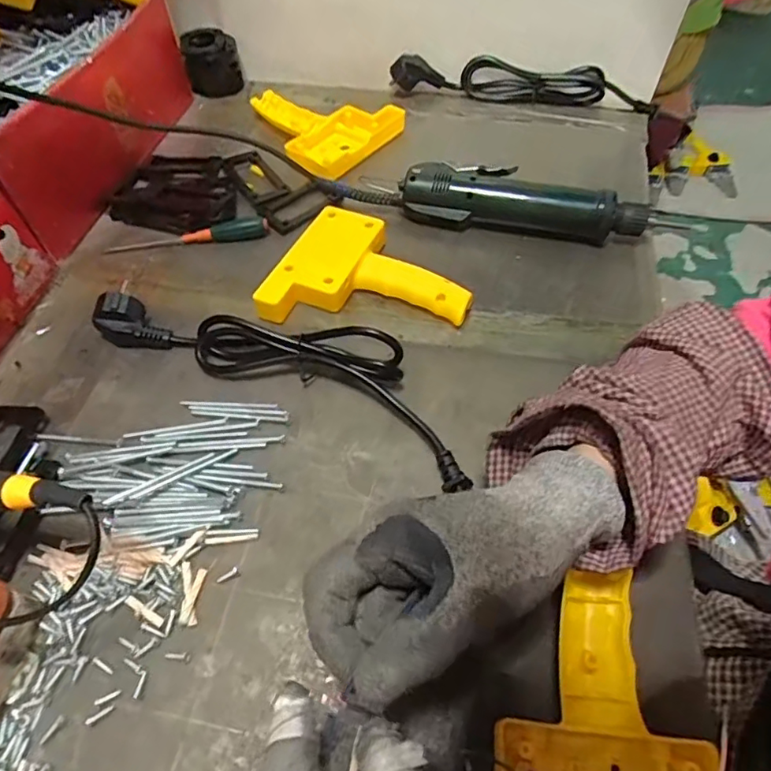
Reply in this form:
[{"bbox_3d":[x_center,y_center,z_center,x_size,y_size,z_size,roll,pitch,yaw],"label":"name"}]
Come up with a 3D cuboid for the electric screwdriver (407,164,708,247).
[{"bbox_3d":[0.129,-0.166,0.495,0.228,0.039,0.047,9,55,6],"label":"electric screwdriver"}]

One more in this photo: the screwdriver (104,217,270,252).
[{"bbox_3d":[-0.178,-0.136,0.491,0.143,0.014,0.020,-9,56,-6],"label":"screwdriver"}]

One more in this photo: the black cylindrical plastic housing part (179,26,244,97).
[{"bbox_3d":[-0.205,-0.384,0.644,0.062,0.052,0.064,0,55,0],"label":"black cylindrical plastic housing part"}]

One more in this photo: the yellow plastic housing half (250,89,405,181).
[{"bbox_3d":[-0.082,-0.274,0.576,0.159,0.027,0.132,28,60,19],"label":"yellow plastic housing half"}]

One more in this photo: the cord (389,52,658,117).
[{"bbox_3d":[0.155,-0.346,0.628,0.295,0.056,0.032,10,56,7],"label":"cord"}]

